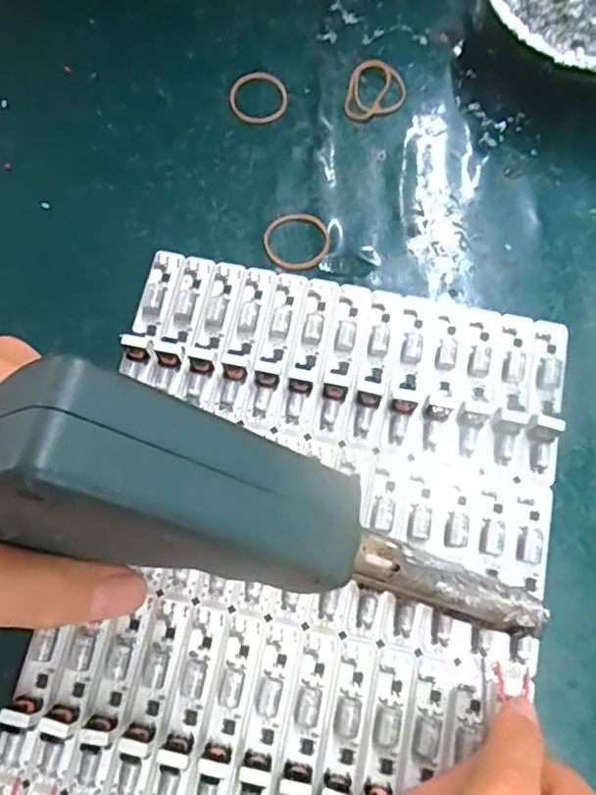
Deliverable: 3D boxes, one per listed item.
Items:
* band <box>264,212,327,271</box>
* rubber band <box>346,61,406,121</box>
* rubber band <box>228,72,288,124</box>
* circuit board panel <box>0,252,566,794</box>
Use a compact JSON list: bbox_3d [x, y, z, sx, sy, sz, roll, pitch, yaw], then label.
[{"bbox_3d":[-0.001,-0.075,0.296,0.031,0.004,0.031,-1,72,2],"label":"band"},{"bbox_3d":[0.041,-0.161,0.321,0.029,0.004,0.038,12,73,6],"label":"rubber band"},{"bbox_3d":[-0.020,-0.156,0.321,0.030,0.005,0.030,1,77,-4],"label":"rubber band"},{"bbox_3d":[-0.003,0.085,0.238,0.186,0.014,0.295,11,72,5],"label":"circuit board panel"}]

